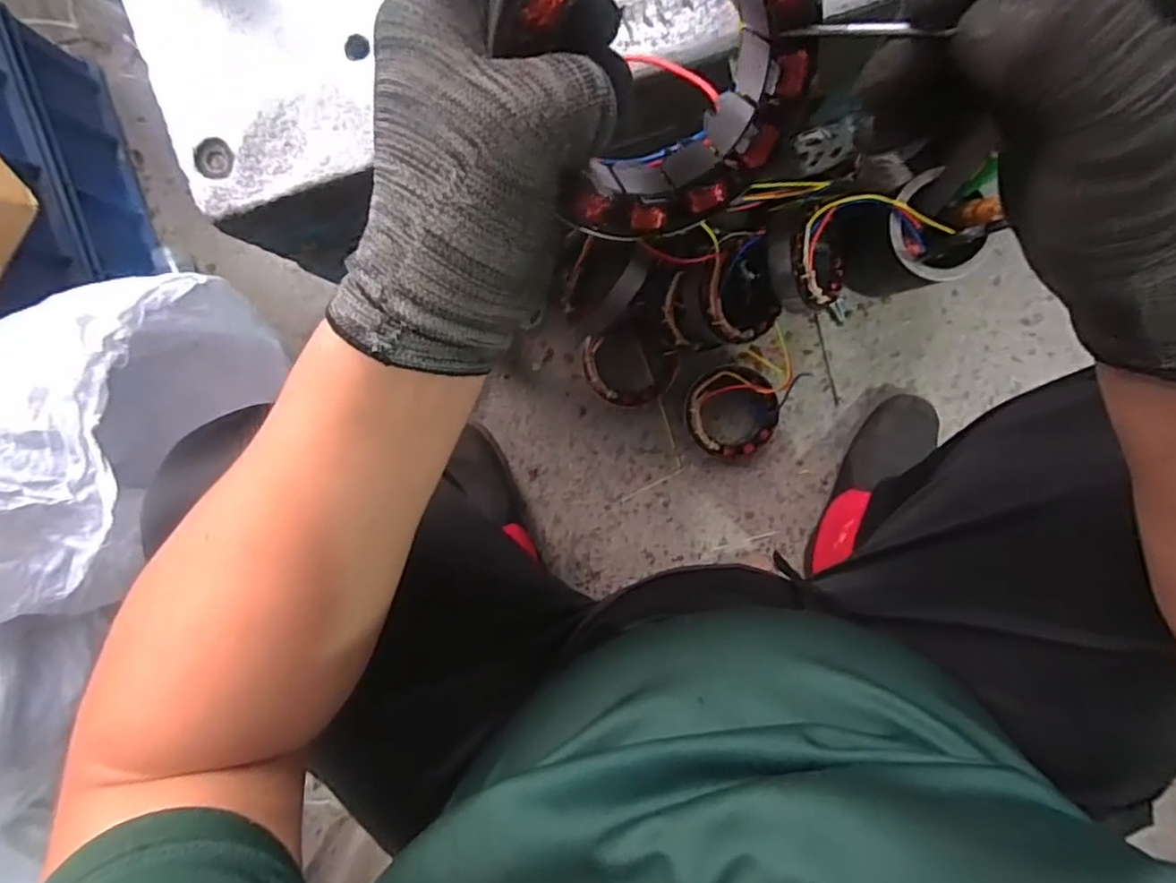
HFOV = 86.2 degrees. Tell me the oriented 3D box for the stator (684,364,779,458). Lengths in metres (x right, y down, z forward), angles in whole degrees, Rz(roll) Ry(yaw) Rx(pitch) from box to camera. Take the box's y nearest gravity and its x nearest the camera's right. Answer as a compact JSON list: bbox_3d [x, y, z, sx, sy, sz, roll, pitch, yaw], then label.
[{"bbox_3d":[0.177,-0.038,0.782,0.112,0.050,0.109,0,95,0],"label":"stator"}]

